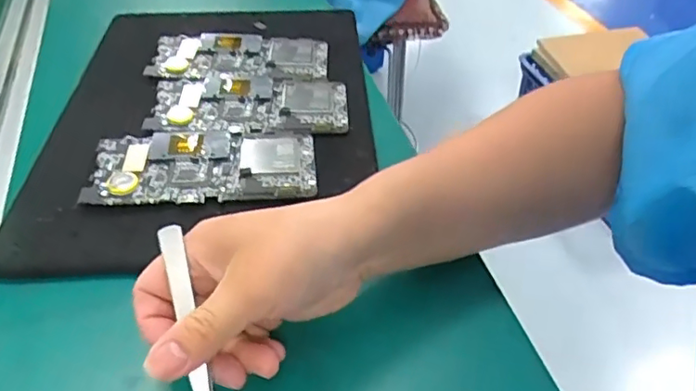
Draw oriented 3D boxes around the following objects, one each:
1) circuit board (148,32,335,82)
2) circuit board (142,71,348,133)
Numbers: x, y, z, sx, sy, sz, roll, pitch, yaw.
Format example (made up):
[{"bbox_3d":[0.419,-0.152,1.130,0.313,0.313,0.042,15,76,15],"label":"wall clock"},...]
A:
[{"bbox_3d":[-0.097,-0.129,0.535,0.156,0.011,0.076,-1,42,-1],"label":"circuit board"},{"bbox_3d":[-0.079,-0.078,0.483,0.155,0.010,0.082,-1,42,-1],"label":"circuit board"}]

